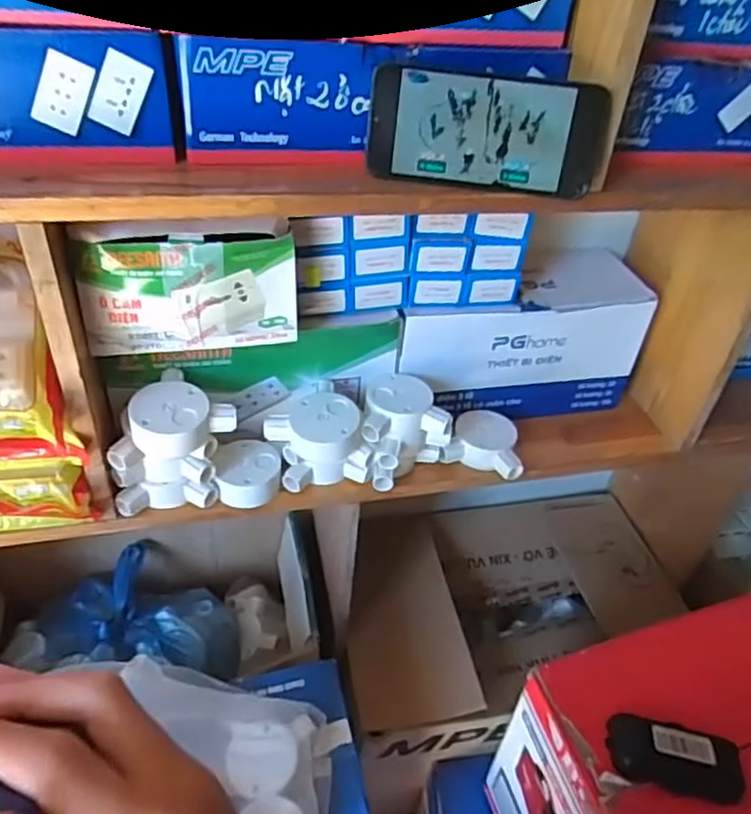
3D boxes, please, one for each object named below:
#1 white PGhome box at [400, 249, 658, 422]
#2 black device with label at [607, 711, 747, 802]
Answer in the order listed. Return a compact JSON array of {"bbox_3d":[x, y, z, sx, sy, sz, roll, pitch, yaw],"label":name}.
[{"bbox_3d":[0.160,-0.076,0.739,0.267,0.150,0.095,-8,41,-17],"label":"white PGhome box"},{"bbox_3d":[0.252,0.293,0.549,0.107,0.023,0.051,10,39,3],"label":"black device with label"}]

